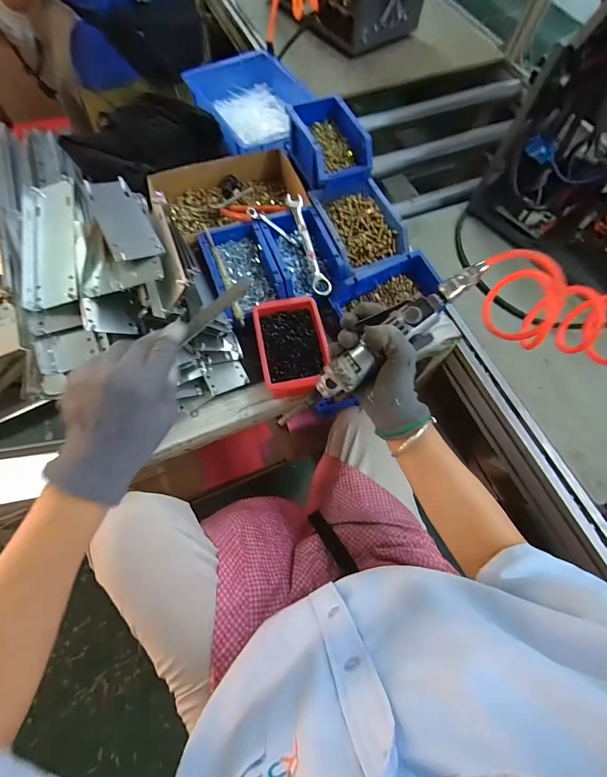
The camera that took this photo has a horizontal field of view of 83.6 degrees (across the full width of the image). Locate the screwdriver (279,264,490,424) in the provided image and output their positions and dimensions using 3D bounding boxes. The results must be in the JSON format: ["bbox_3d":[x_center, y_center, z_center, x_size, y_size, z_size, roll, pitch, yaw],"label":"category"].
[{"bbox_3d":[0.075,-0.046,0.373,0.272,0.034,0.045,-38,72,13],"label":"screwdriver"}]

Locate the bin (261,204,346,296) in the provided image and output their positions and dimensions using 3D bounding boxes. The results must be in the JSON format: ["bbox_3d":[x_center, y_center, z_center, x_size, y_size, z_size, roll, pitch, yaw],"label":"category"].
[{"bbox_3d":[-0.004,-0.222,0.570,0.101,0.059,0.174,-20,70,-10],"label":"bin"}]

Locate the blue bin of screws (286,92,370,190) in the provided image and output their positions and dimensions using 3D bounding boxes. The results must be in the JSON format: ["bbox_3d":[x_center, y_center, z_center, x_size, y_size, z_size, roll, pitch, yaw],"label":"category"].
[{"bbox_3d":[0.041,-0.435,0.601,0.104,0.071,0.176,-17,69,-9],"label":"blue bin of screws"}]

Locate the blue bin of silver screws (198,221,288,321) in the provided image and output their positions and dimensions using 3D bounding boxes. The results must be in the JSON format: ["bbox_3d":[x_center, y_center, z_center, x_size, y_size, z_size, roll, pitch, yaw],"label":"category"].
[{"bbox_3d":[-0.098,-0.192,0.555,0.099,0.056,0.166,-19,70,-9],"label":"blue bin of silver screws"}]

